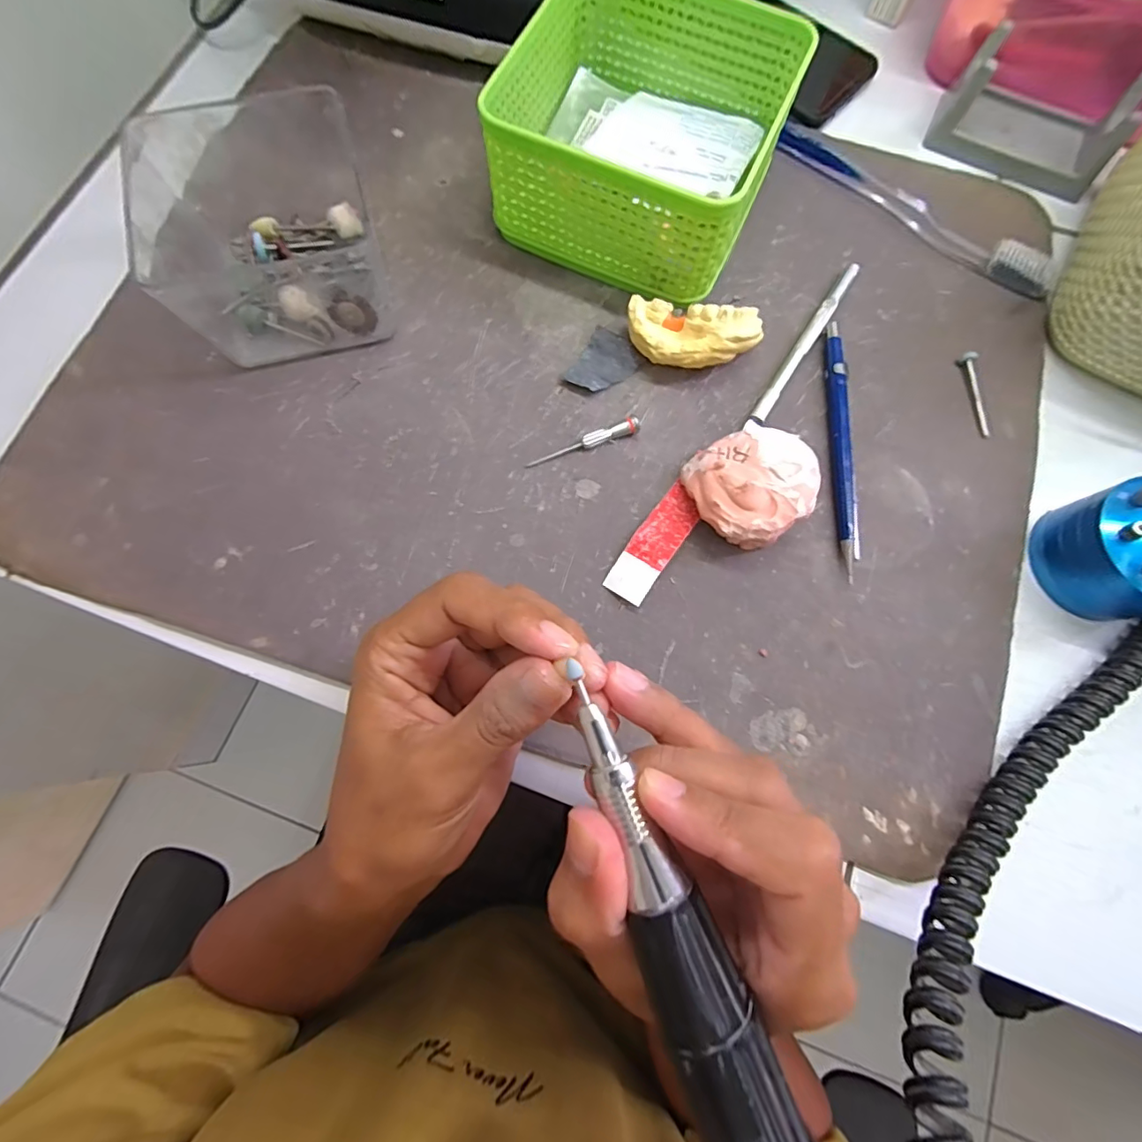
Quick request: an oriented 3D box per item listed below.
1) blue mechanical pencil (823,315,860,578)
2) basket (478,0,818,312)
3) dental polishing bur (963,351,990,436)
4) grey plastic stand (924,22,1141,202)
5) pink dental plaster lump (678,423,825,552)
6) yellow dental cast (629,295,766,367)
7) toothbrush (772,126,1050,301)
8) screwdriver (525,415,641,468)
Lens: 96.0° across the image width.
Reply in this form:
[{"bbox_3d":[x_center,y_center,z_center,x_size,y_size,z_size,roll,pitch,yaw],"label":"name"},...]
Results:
[{"bbox_3d":[0.135,-0.063,0.258,0.010,0.011,0.134,2,76,-1],"label":"blue mechanical pencil"},{"bbox_3d":[0.039,-0.228,0.269,0.129,0.061,0.137,24,77,5],"label":"basket"},{"bbox_3d":[0.213,-0.092,0.268,0.007,0.007,0.047,-3,76,-2],"label":"dental polishing bur"},{"bbox_3d":[0.275,-0.270,0.300,0.098,0.036,0.061,34,78,7],"label":"grey plastic stand"},{"bbox_3d":[0.084,-0.041,0.241,0.057,0.029,0.052,0,76,-1],"label":"pink dental plaster lump"},{"bbox_3d":[0.060,-0.116,0.258,0.065,0.030,0.031,12,76,2],"label":"yellow dental cast"},{"bbox_3d":[0.197,-0.210,0.298,0.171,0.013,0.021,34,78,7],"label":"toothbrush"},{"bbox_3d":[0.006,-0.064,0.256,0.059,0.009,0.007,-19,77,-6],"label":"screwdriver"}]

